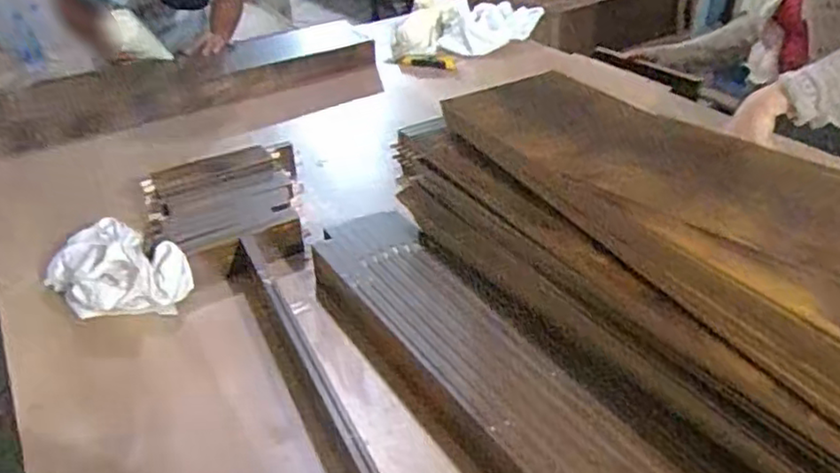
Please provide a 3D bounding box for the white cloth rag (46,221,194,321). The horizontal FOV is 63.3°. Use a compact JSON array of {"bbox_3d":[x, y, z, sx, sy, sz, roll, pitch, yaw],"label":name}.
[{"bbox_3d":[-0.378,0.045,0.862,0.161,0.075,0.120,20,40,30],"label":"white cloth rag"}]

